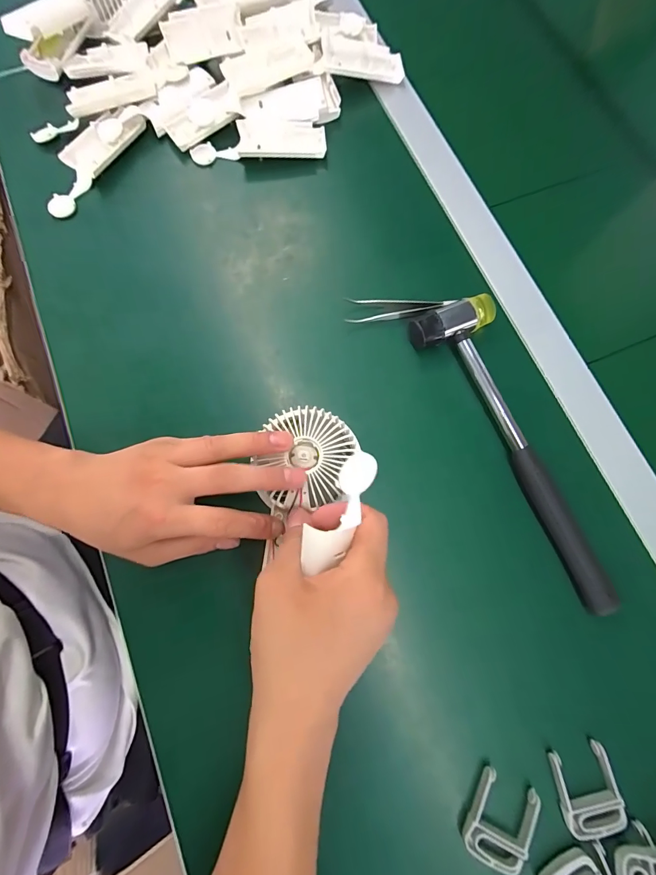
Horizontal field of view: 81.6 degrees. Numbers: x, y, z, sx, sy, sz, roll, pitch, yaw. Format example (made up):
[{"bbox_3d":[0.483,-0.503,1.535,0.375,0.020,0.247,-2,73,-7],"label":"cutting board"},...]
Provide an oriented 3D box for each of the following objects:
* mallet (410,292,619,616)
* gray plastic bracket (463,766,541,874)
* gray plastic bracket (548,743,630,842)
[{"bbox_3d":[0.159,0.003,0.306,0.072,0.022,0.260,-25,78,-6],"label":"mallet"},{"bbox_3d":[0.114,0.253,0.251,0.040,0.012,0.048,23,76,4],"label":"gray plastic bracket"},{"bbox_3d":[0.175,0.237,0.257,0.041,0.009,0.050,-9,76,-4],"label":"gray plastic bracket"}]

